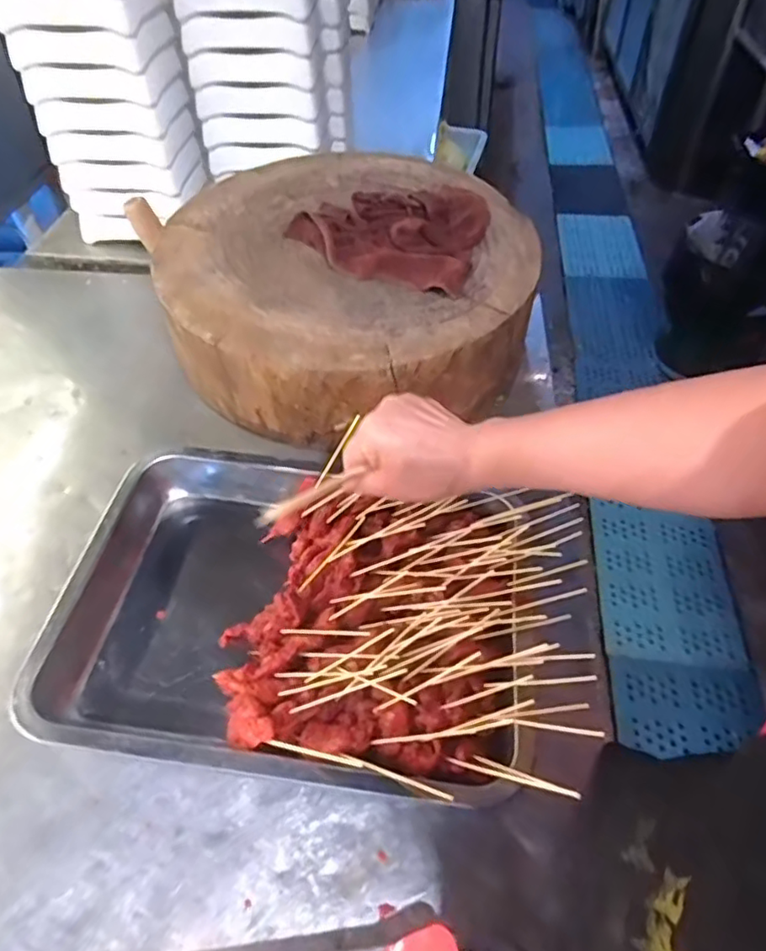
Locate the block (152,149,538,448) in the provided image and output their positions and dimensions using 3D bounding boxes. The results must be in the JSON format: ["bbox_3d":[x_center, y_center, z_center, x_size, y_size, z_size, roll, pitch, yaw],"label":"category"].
[{"bbox_3d":[-0.040,-0.217,0.682,0.365,0.139,0.371,0,48,0],"label":"block"}]

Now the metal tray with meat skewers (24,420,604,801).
[{"bbox_3d":[-0.046,0.098,0.480,0.383,0.053,0.258,6,48,6],"label":"metal tray with meat skewers"}]

